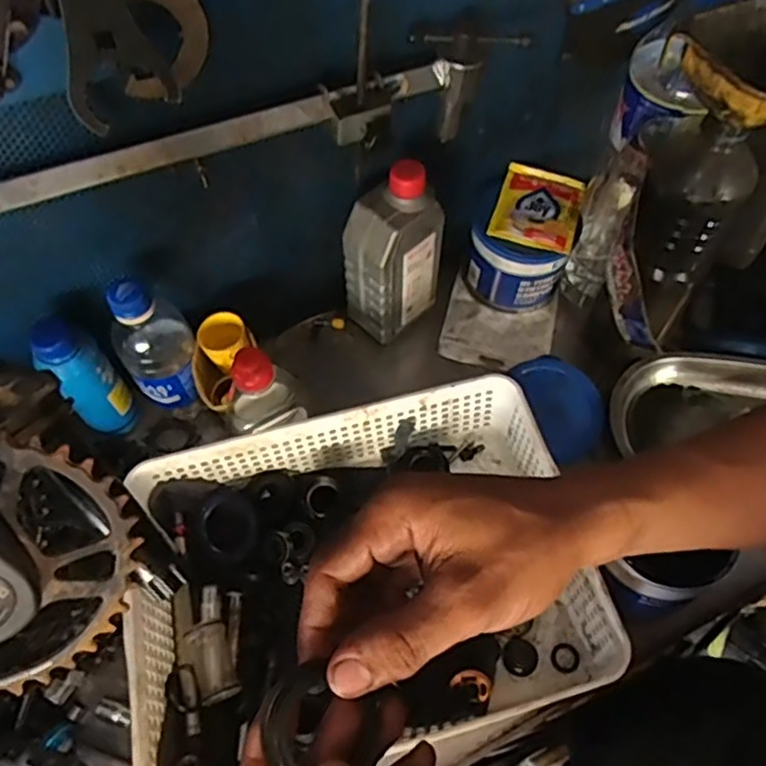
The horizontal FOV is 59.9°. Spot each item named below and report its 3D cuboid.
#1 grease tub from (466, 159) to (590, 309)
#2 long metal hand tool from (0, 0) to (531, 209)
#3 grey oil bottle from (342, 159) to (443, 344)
[{"bbox_3d":[0.142,-0.145,0.677,0.092,0.093,0.110,17,61,11],"label":"grease tub"},{"bbox_3d":[-0.090,-0.175,0.479,0.429,0.084,0.059,-20,60,-10],"label":"long metal hand tool"},{"bbox_3d":[0.010,-0.121,0.613,0.057,0.167,0.081,39,67,22],"label":"grey oil bottle"}]

